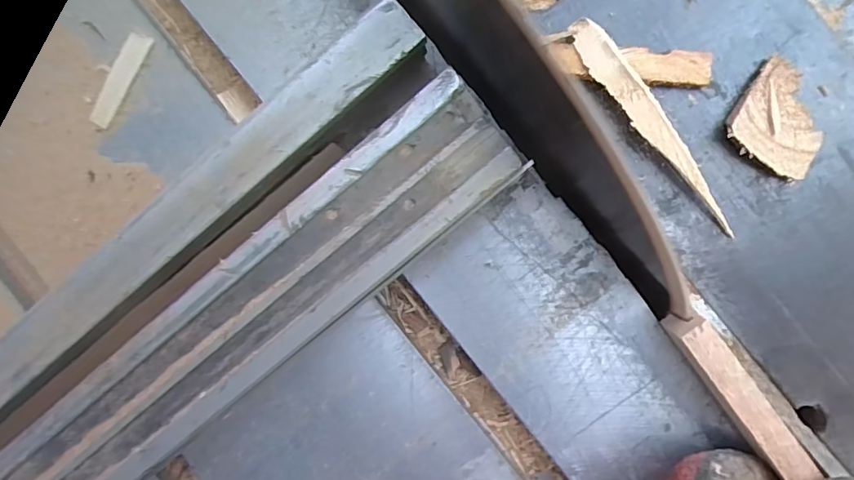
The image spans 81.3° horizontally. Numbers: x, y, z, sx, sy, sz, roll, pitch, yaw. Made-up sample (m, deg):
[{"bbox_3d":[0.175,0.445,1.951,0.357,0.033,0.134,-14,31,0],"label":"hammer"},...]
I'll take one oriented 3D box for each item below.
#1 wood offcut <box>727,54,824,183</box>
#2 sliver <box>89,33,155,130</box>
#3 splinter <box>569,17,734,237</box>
[{"bbox_3d":[0.170,-0.058,0.239,0.044,0.009,0.047,31,94,3],"label":"wood offcut"},{"bbox_3d":[-0.166,-0.086,0.269,0.015,0.004,0.054,34,98,9],"label":"sliver"},{"bbox_3d":[0.109,-0.054,0.241,0.017,0.011,0.123,-35,89,5],"label":"splinter"}]

